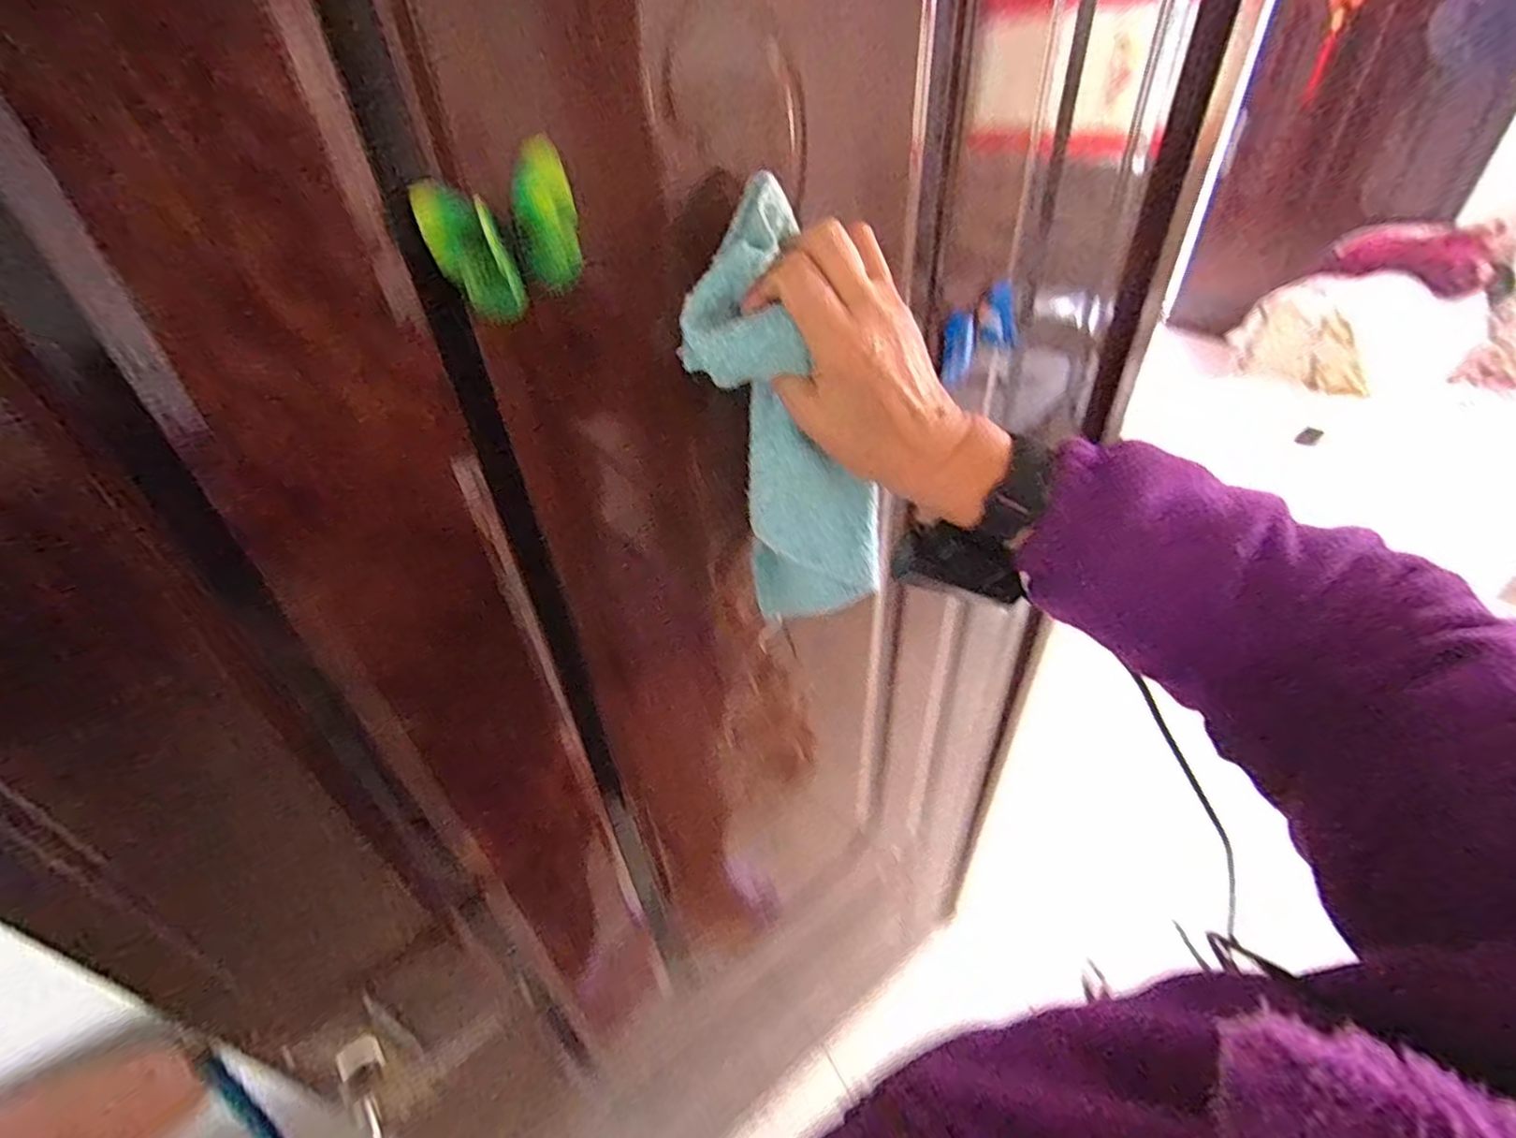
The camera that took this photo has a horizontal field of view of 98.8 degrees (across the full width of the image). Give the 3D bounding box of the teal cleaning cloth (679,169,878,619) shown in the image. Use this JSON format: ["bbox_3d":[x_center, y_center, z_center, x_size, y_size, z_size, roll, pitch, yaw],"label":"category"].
[{"bbox_3d":[0.016,-0.065,0.358,0.079,0.235,0.036,-5,37,18],"label":"teal cleaning cloth"}]

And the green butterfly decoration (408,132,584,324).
[{"bbox_3d":[-0.094,-0.126,0.248,0.058,0.054,0.015,-31,46,-30],"label":"green butterfly decoration"}]

